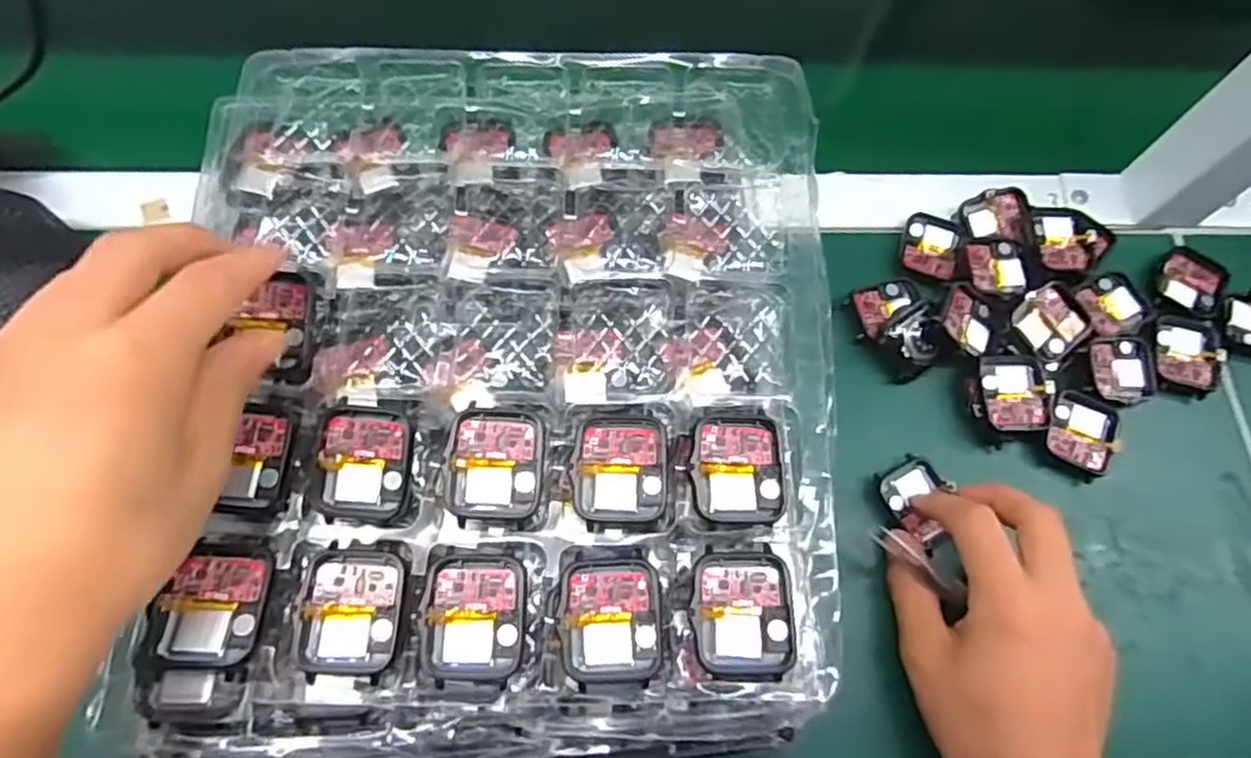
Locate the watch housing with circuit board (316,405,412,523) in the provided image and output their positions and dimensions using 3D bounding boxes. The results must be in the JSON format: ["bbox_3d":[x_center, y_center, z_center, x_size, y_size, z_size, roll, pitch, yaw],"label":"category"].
[{"bbox_3d":[-0.103,0.034,0.275,0.035,0.006,0.044,5,90,-2],"label":"watch housing with circuit board"}]

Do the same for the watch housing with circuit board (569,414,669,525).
[{"bbox_3d":[-0.002,0.036,0.281,0.037,0.008,0.043,3,69,-1],"label":"watch housing with circuit board"}]

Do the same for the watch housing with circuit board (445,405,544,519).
[{"bbox_3d":[-0.051,0.034,0.278,0.037,0.012,0.042,3,69,-1],"label":"watch housing with circuit board"}]

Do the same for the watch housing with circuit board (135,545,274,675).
[{"bbox_3d":[-0.149,0.082,0.253,0.036,0.010,0.044,3,69,-1],"label":"watch housing with circuit board"}]

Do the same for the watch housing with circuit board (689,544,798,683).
[{"bbox_3d":[0.044,0.088,0.263,0.037,0.008,0.046,-1,69,-3],"label":"watch housing with circuit board"}]

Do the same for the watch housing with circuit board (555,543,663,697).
[{"bbox_3d":[-0.006,0.090,0.265,0.038,0.012,0.051,-2,69,-3],"label":"watch housing with circuit board"}]

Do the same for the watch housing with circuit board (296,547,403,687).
[{"bbox_3d":[-0.101,0.087,0.262,0.035,0.012,0.045,3,69,-1],"label":"watch housing with circuit board"}]

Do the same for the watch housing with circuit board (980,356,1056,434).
[{"bbox_3d":[0.215,0.007,0.386,0.034,0.016,0.043,4,69,-1],"label":"watch housing with circuit board"}]

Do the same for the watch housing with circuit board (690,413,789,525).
[{"bbox_3d":[0.045,0.035,0.277,0.036,0.006,0.042,1,69,-2],"label":"watch housing with circuit board"}]

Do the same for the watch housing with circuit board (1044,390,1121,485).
[{"bbox_3d":[0.252,0.030,0.385,0.037,0.007,0.043,29,70,8],"label":"watch housing with circuit board"}]

